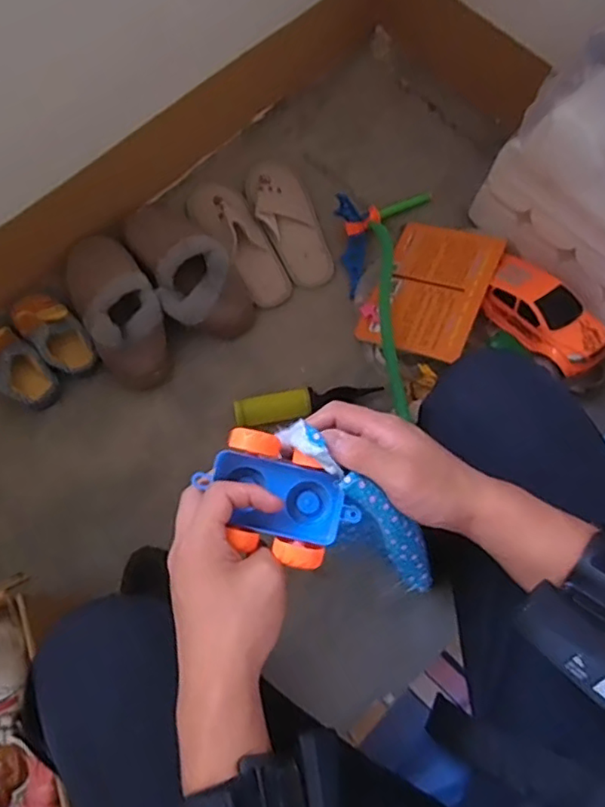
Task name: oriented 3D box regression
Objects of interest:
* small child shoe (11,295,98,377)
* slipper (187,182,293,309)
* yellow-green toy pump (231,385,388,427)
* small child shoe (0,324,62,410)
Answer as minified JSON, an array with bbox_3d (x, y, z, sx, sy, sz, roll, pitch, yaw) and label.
[{"bbox_3d":[-0.401,-0.120,0.965,0.076,0.079,0.178,-41,78,-15],"label":"small child shoe"},{"bbox_3d":[-0.106,-0.287,1.056,0.092,0.048,0.265,-32,75,-13],"label":"slipper"},{"bbox_3d":[0.011,-0.003,0.956,0.231,0.036,0.047,-12,71,-18],"label":"yellow-green toy pump"},{"bbox_3d":[-0.459,-0.063,0.949,0.170,0.085,0.080,38,73,10],"label":"small child shoe"}]

